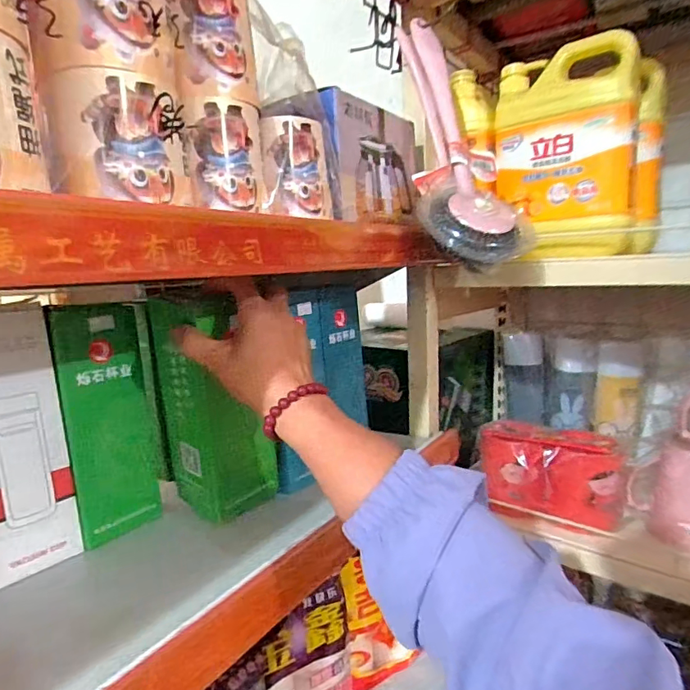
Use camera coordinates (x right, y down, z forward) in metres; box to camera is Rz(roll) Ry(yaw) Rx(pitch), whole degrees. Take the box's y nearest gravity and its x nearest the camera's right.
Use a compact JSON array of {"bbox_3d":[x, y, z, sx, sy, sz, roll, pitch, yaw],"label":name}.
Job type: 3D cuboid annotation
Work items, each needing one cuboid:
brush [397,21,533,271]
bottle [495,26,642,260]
[{"bbox_3d":[0.104,-0.209,0.499,0.098,0.290,0.051,-6,-19,-20],"label":"brush"},{"bbox_3d":[0.251,-0.216,0.562,0.144,0.216,0.089,1,10,23],"label":"bottle"}]

